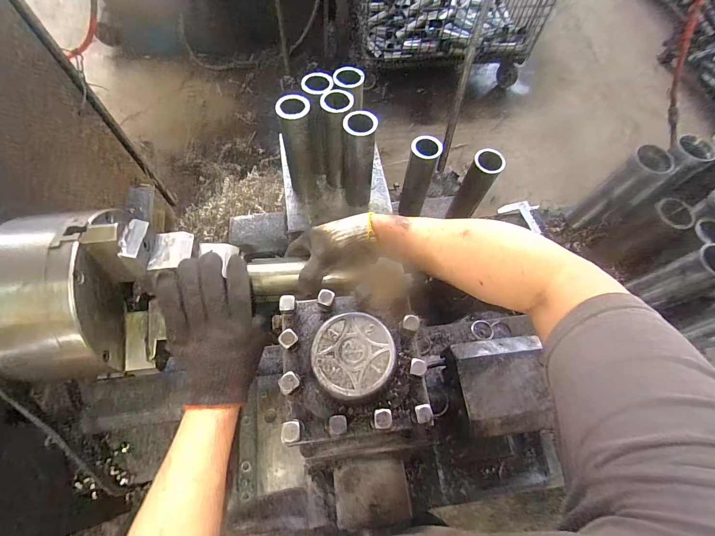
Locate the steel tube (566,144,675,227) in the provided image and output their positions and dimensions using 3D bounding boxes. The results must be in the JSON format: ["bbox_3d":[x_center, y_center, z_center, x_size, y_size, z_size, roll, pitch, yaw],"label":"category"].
[{"bbox_3d":[0.461,-0.135,0.620,0.056,0.179,0.058,-37,72,-17],"label":"steel tube"}]

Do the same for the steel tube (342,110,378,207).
[{"bbox_3d":[0.001,-0.159,0.538,0.049,0.164,0.048,1,66,-2],"label":"steel tube"}]

